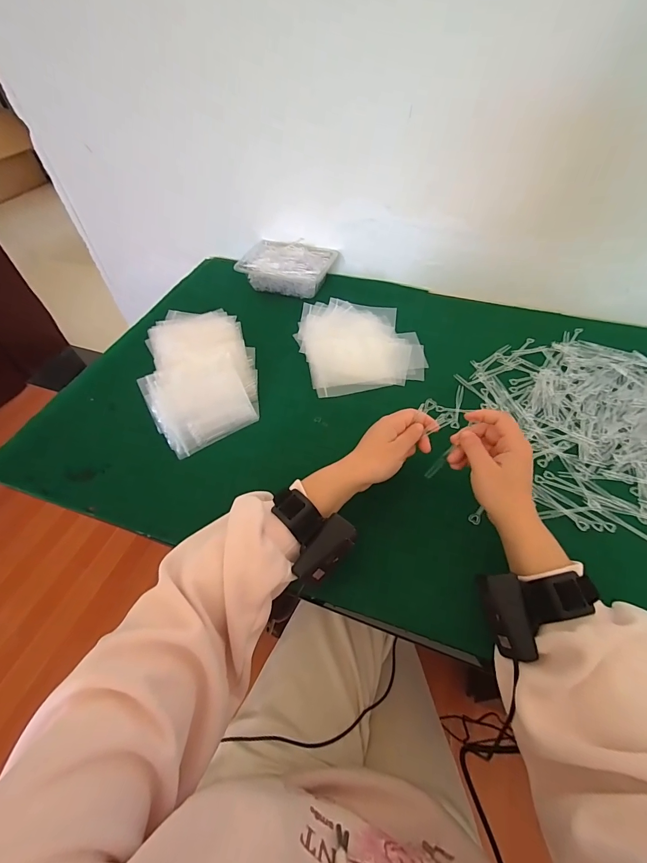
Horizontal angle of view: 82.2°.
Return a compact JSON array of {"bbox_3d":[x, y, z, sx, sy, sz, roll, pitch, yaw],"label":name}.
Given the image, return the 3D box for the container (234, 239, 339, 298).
[{"bbox_3d":[-0.069,-0.329,0.755,0.176,0.067,0.117,14,53,13],"label":"container"}]

